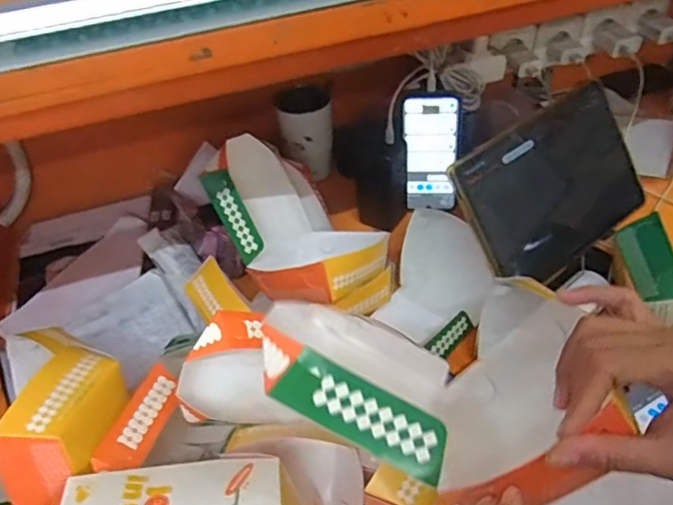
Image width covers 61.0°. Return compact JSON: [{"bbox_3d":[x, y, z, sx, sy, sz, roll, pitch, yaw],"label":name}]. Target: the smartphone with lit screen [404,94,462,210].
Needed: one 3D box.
[{"bbox_3d":[0.131,-0.136,0.781,0.075,0.159,0.018,4,29,17],"label":"smartphone with lit screen"}]

